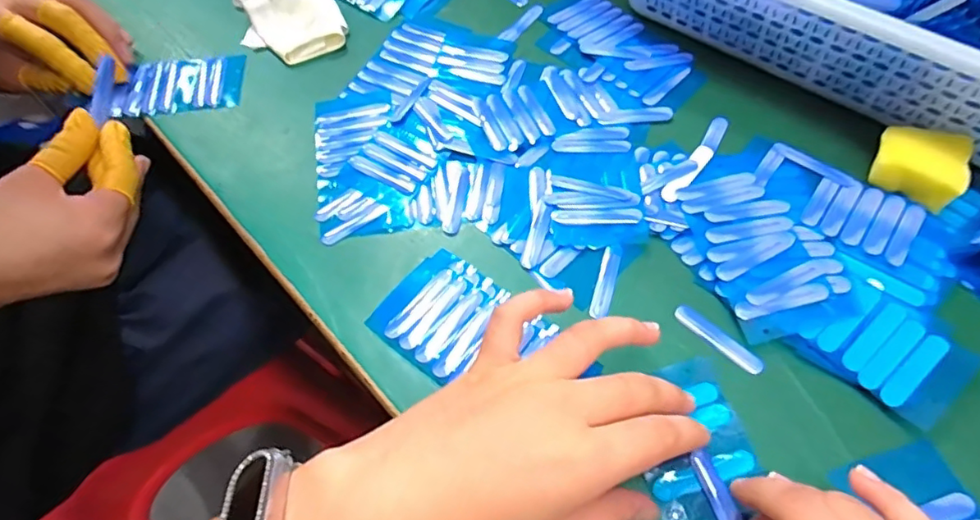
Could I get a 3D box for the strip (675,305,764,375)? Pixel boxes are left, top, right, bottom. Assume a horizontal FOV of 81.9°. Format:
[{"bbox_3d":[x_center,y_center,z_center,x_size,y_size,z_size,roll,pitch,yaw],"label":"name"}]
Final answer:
[{"bbox_3d":[0.122,0.042,0.300,0.051,0.004,0.010,40,69,22],"label":"strip"}]

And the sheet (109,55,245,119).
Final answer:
[{"bbox_3d":[-0.231,-0.131,0.422,0.087,0.009,0.056,-5,60,0],"label":"sheet"}]

